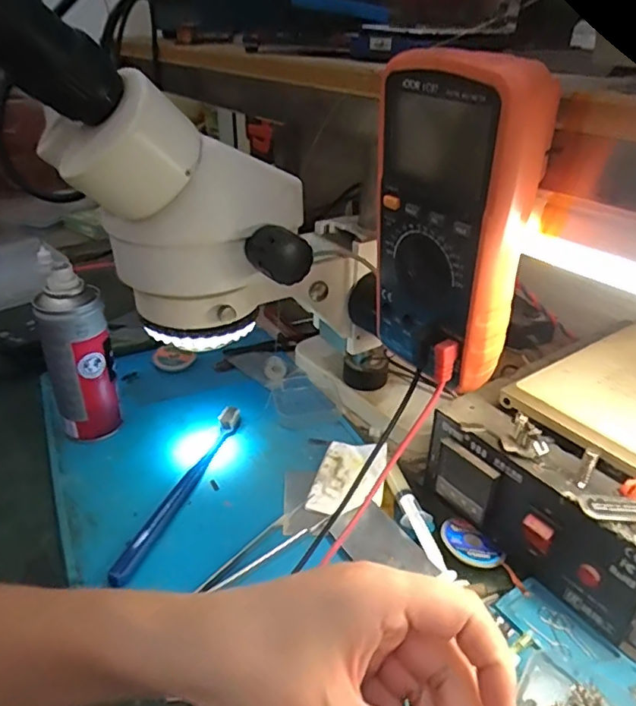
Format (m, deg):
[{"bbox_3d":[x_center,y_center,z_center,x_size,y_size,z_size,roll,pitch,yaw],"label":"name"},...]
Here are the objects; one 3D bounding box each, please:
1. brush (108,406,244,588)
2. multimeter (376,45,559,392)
[{"bbox_3d":[-0.105,0.103,0.440,0.015,0.018,0.181,10,33,17],"label":"brush"},{"bbox_3d":[0.074,-0.068,0.309,0.039,0.167,0.090,-21,36,-31],"label":"multimeter"}]

